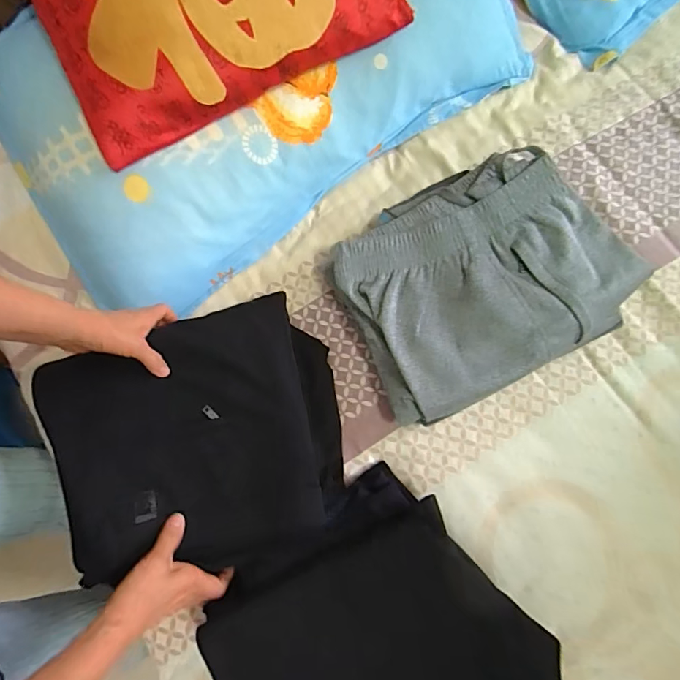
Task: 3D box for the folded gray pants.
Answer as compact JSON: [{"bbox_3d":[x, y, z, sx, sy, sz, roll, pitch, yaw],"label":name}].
[{"bbox_3d":[0.167,-0.077,0.542,0.326,0.083,0.254,-26,77,-4],"label":"folded gray pants"}]

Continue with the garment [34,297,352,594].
[{"bbox_3d":[-0.155,0.116,0.515,0.321,0.050,0.276,-18,76,-3],"label":"garment"}]

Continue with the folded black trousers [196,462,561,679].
[{"bbox_3d":[0.028,0.324,0.459,0.302,0.056,0.296,-30,77,-6],"label":"folded black trousers"}]

